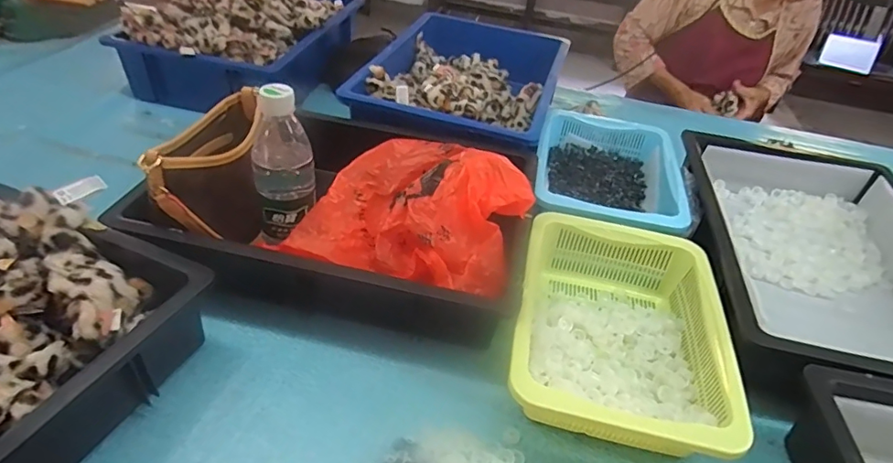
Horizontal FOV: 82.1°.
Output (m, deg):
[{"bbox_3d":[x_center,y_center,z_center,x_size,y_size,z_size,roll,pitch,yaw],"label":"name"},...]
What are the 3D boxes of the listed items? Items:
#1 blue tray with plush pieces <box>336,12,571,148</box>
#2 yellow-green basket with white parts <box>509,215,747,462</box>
[{"bbox_3d":[0.041,-0.282,0.952,0.311,0.082,0.484,15,40,10],"label":"blue tray with plush pieces"},{"bbox_3d":[0.178,0.102,0.557,0.205,0.088,0.286,14,39,6],"label":"yellow-green basket with white parts"}]

